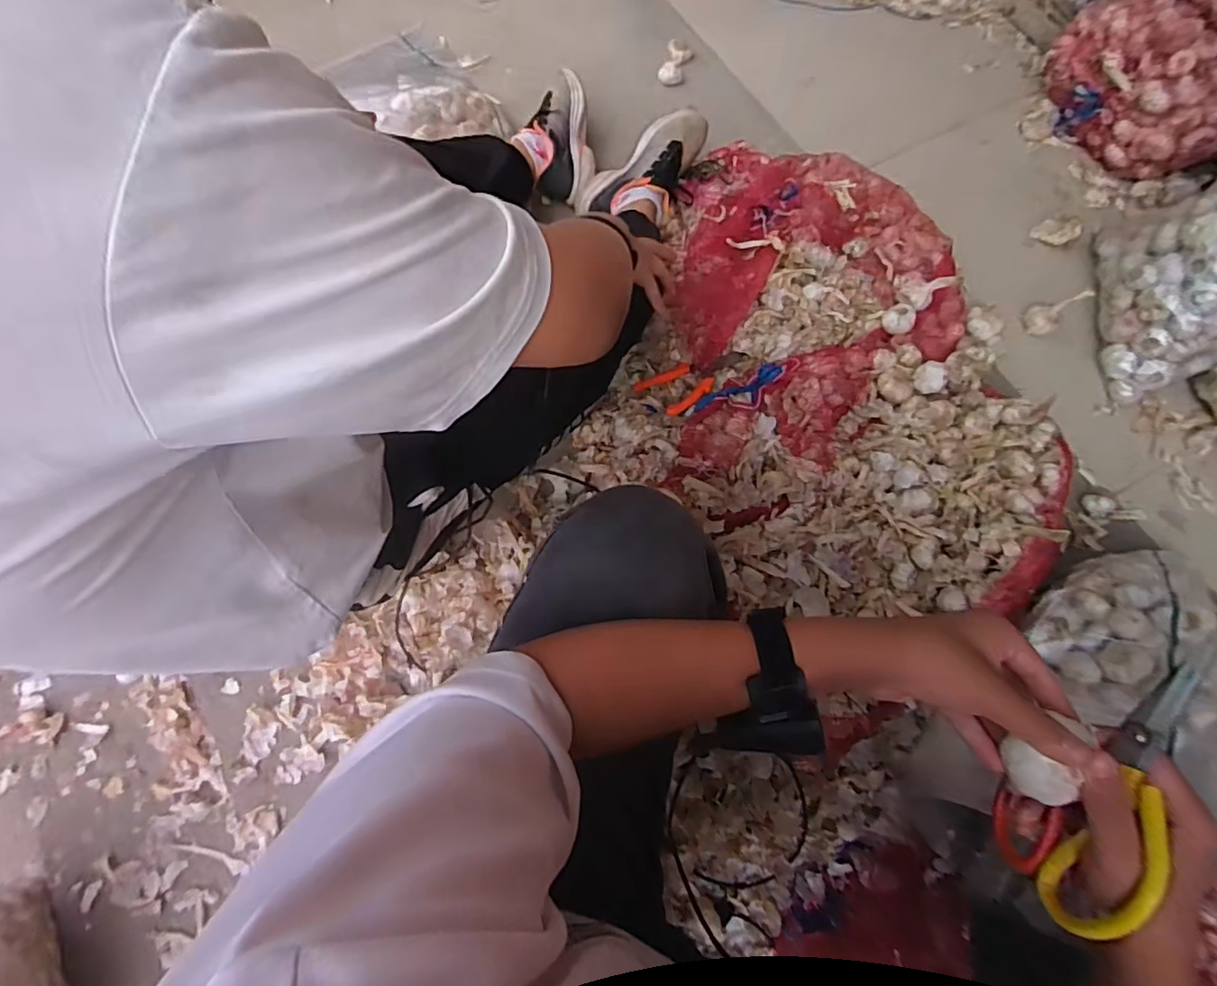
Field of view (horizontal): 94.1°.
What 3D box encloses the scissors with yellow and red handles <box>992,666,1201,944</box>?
[{"bbox_3d":[0.301,0.181,0.346,0.036,0.086,0.170,23,104,6],"label":"scissors with yellow and red handles"}]

